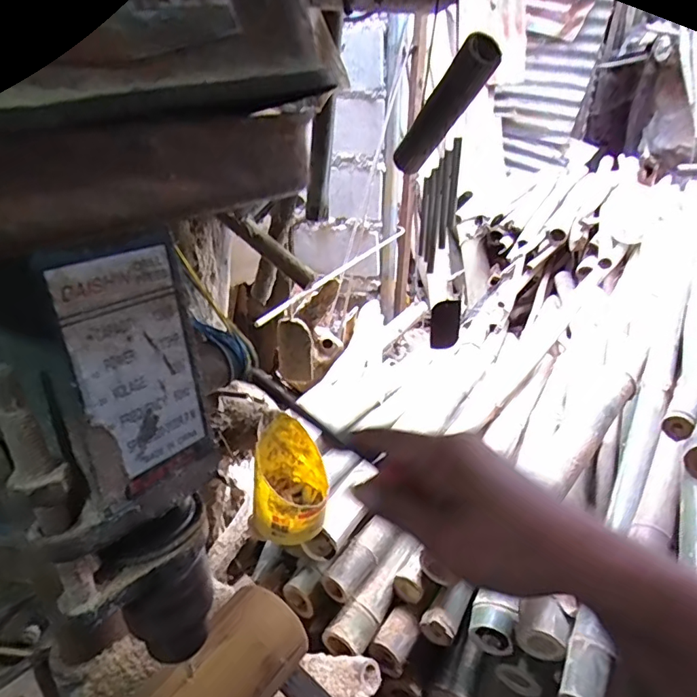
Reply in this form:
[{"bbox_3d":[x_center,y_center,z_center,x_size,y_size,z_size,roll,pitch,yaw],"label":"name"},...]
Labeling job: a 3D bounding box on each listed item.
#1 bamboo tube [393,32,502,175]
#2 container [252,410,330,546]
[{"bbox_3d":[0.102,-0.252,0.542,0.032,0.040,0.180,-12,-14,-25],"label":"bamboo tube"},{"bbox_3d":[-0.071,0.160,0.625,0.085,0.135,0.096,0,24,-1],"label":"container"}]

